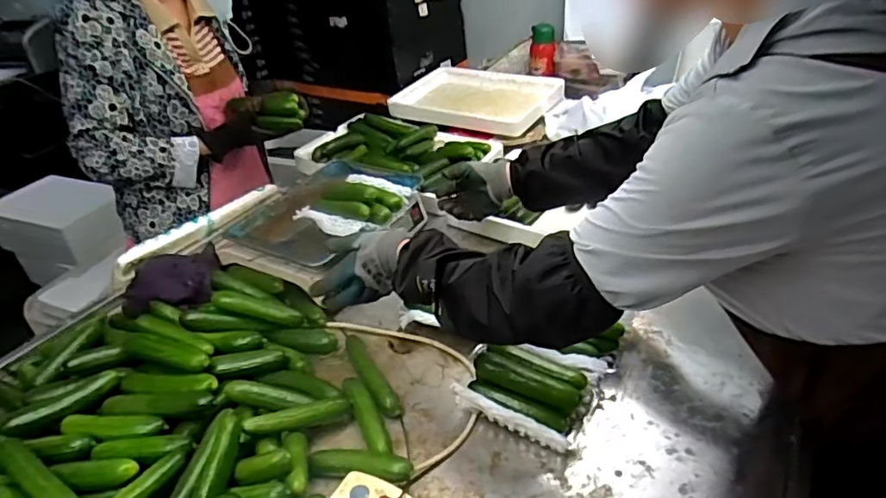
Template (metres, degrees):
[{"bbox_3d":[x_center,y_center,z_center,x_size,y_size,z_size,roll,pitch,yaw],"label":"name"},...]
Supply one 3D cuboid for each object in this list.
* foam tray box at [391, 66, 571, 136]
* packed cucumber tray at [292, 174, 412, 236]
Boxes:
[{"bbox_3d":[0.101,-0.454,1.694,0.479,0.059,0.351,13,37,25],"label":"foam tray box"},{"bbox_3d":[-0.155,-0.086,0.971,0.139,0.048,0.164,19,40,31],"label":"packed cucumber tray"}]

